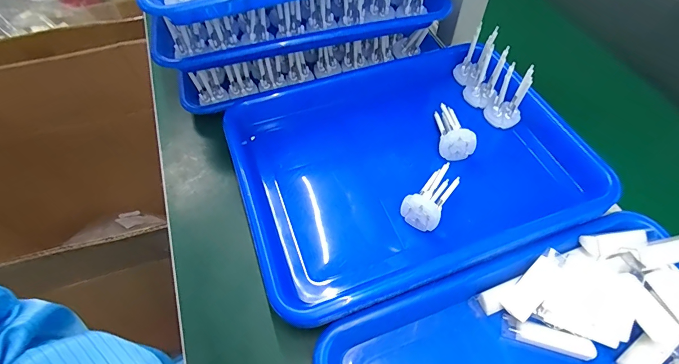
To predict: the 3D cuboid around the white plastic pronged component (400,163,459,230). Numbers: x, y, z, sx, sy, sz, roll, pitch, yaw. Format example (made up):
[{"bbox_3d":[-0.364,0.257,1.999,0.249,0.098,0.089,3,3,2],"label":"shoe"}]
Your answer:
[{"bbox_3d":[0.091,0.012,0.344,0.033,0.027,0.068,37,68,24],"label":"white plastic pronged component"}]

